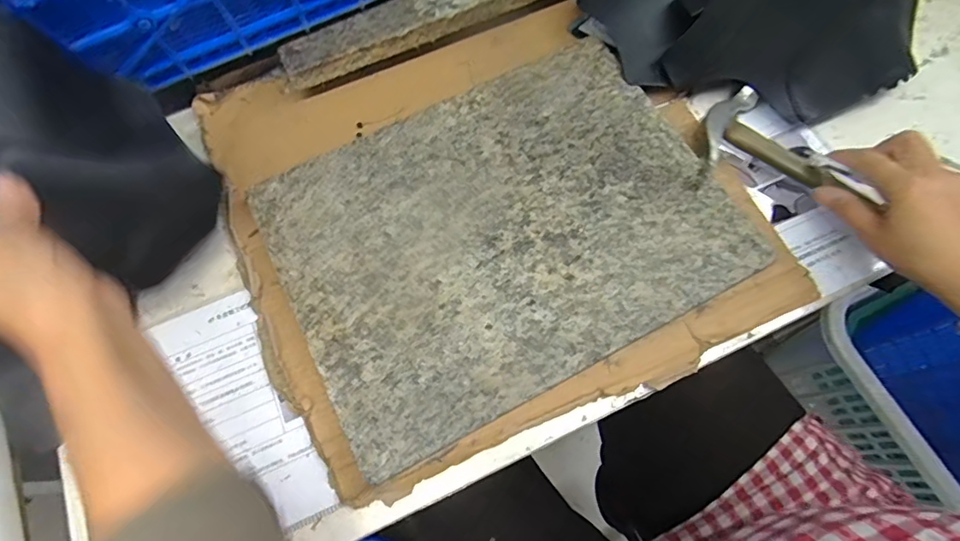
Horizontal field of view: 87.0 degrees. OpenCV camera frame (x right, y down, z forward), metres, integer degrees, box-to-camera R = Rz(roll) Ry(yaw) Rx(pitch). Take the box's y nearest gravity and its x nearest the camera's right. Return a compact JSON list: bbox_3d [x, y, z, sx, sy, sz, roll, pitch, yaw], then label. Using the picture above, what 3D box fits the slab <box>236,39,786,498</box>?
[{"bbox_3d":[0.020,-0.043,0.474,0.386,0.026,0.290,-28,71,-8],"label":"slab"}]

